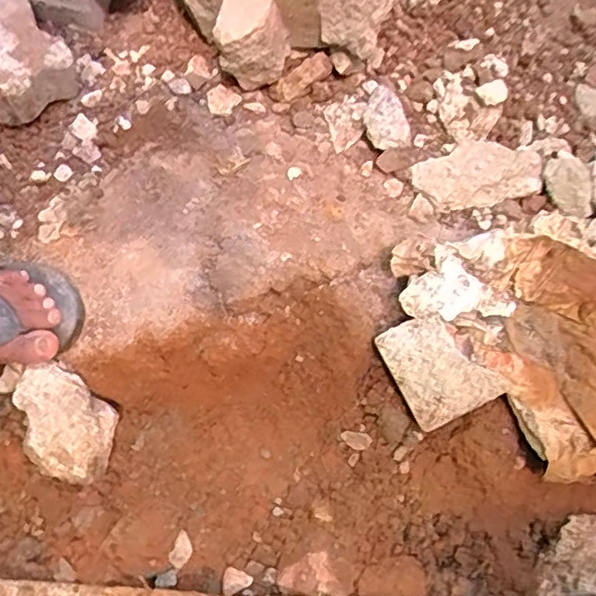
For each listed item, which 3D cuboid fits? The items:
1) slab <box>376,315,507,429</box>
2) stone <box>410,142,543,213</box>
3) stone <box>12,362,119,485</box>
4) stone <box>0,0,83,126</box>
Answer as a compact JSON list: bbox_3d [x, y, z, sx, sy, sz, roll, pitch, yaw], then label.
[{"bbox_3d":[0.133,0.068,0.608,0.079,0.027,0.106,-29,66,-11],"label":"slab"},{"bbox_3d":[0.198,-0.139,0.697,0.135,0.033,0.074,-12,57,-13],"label":"stone"},{"bbox_3d":[-0.238,0.127,0.628,0.113,0.092,0.082,29,58,16],"label":"stone"},{"bbox_3d":[-0.350,-0.291,0.748,0.170,0.083,0.127,39,61,21],"label":"stone"}]

